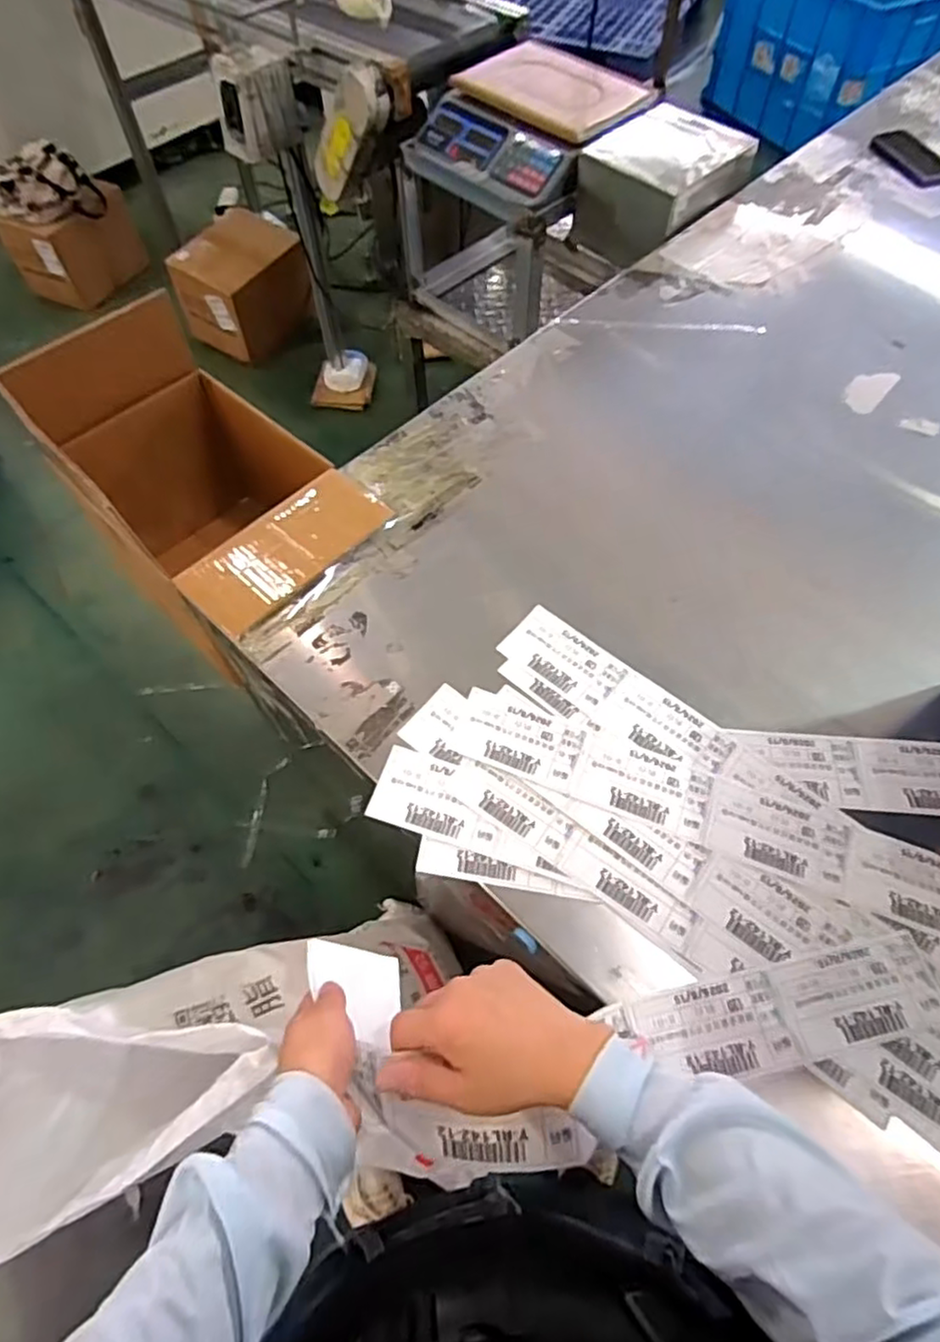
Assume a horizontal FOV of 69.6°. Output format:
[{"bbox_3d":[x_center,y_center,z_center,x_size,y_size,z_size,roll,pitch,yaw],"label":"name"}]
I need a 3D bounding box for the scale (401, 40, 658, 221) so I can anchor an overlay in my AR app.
[{"bbox_3d":[0.106,-0.984,1.221,0.351,0.111,0.341,-38,67,-18],"label":"scale"}]

